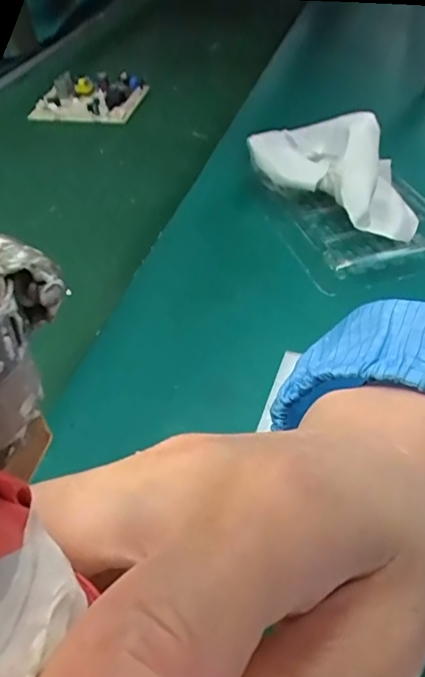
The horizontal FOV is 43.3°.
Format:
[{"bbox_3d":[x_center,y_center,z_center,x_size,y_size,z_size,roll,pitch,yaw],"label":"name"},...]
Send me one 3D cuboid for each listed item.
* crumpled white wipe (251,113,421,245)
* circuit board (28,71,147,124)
[{"bbox_3d":[0.108,-0.159,0.492,0.067,0.071,0.186,-30,50,-24],"label":"crumpled white wipe"},{"bbox_3d":[-0.178,-0.347,0.769,0.153,0.027,0.113,5,45,11],"label":"circuit board"}]

